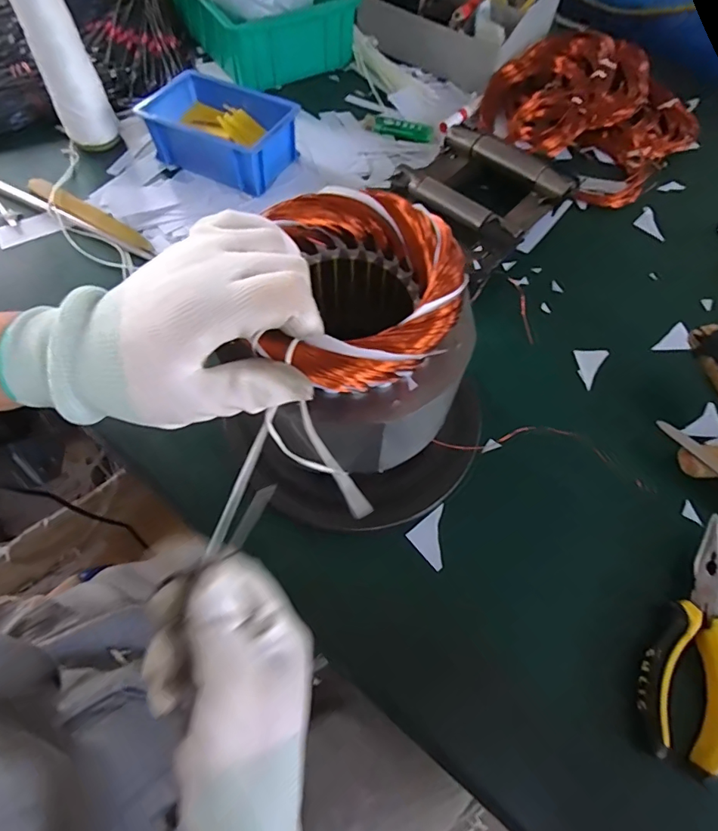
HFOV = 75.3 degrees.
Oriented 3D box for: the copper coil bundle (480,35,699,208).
[{"bbox_3d":[0.275,-0.369,0.548,0.222,0.060,0.218,42,69,17],"label":"copper coil bundle"}]

